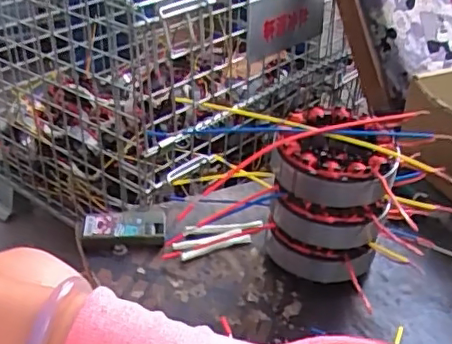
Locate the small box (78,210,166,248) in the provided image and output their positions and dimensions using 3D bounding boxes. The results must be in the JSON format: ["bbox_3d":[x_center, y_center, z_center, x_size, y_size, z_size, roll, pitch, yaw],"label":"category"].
[{"bbox_3d":[-0.085,0.048,0.490,0.068,0.016,0.032,2,34,-2],"label":"small box"}]

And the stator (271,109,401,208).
[{"bbox_3d":[0.079,-0.012,0.426,0.084,0.040,0.080,11,34,13],"label":"stator"}]

